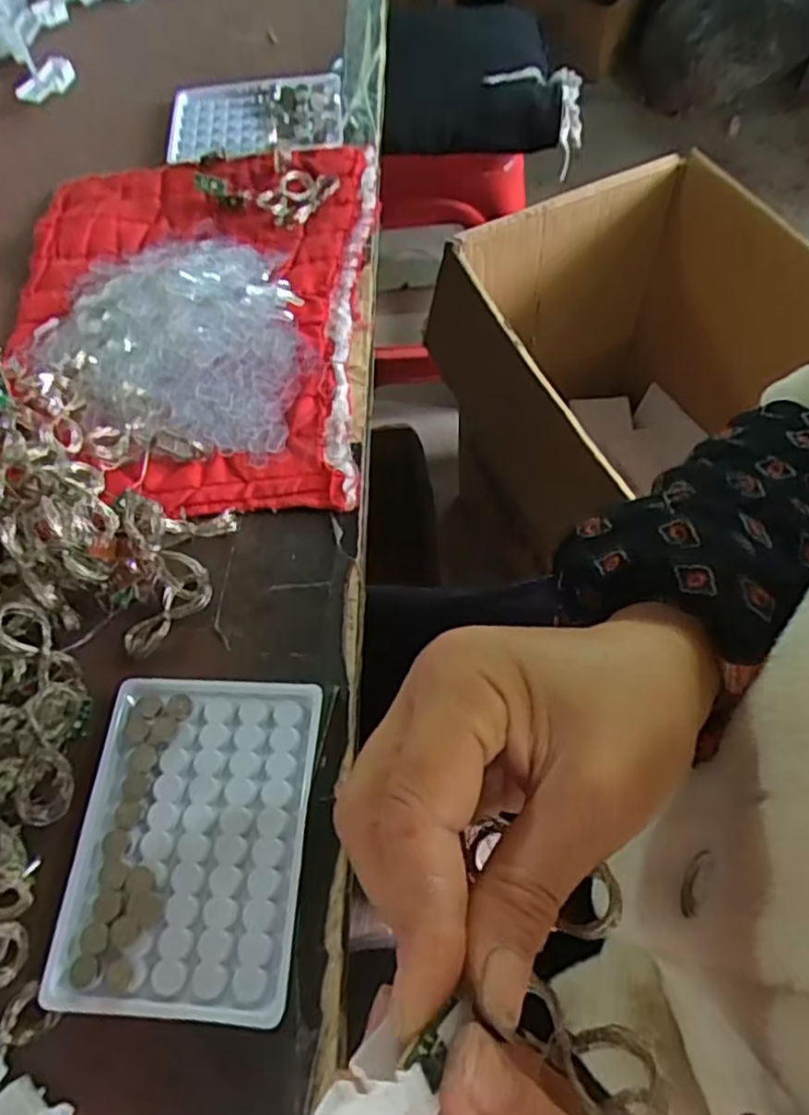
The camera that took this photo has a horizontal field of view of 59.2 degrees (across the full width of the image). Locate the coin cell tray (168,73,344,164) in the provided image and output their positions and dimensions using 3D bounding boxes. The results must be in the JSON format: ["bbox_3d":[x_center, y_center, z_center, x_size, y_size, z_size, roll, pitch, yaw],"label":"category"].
[{"bbox_3d":[-0.115,-0.340,0.545,0.132,0.013,0.096,-7,65,4],"label":"coin cell tray"}]

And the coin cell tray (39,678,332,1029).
[{"bbox_3d":[-0.091,0.116,0.300,0.097,0.013,0.129,2,62,4],"label":"coin cell tray"}]

